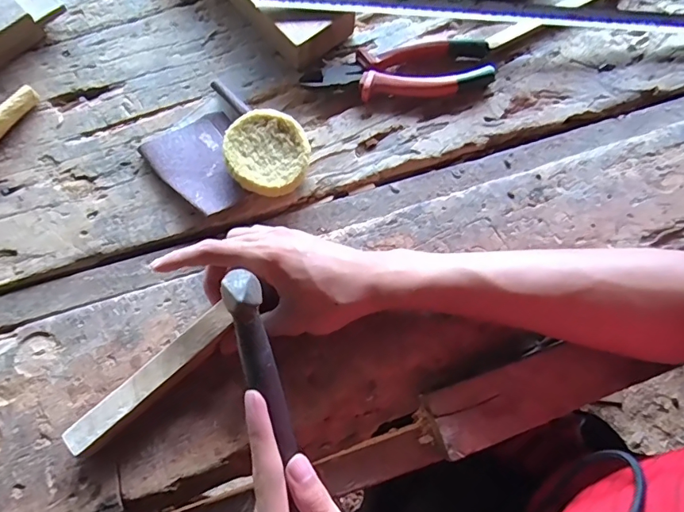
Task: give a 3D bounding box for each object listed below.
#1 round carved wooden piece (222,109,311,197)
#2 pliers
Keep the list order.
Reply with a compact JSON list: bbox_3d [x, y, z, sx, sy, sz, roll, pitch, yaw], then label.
[{"bbox_3d":[-0.067,-0.090,0.417,0.073,0.030,0.071,1,71,-2],"label":"round carved wooden piece"},{"bbox_3d":[0.056,-0.179,0.456,0.181,0.021,0.059,-5,71,-4],"label":"pliers"}]

